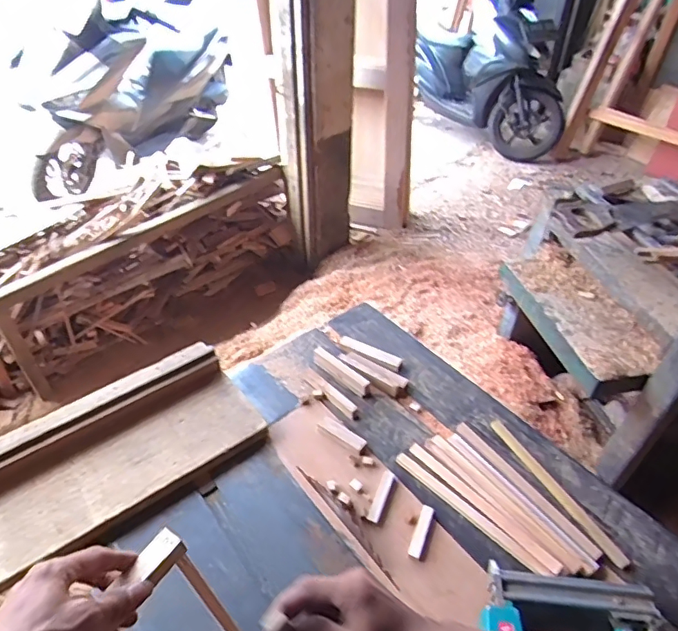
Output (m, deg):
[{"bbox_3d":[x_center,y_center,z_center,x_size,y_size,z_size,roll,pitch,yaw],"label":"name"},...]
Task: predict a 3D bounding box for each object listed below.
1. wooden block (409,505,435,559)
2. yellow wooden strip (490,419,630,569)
[{"bbox_3d":[0.123,0.319,0.749,0.020,0.008,0.080,15,44,17],"label":"wooden block"},{"bbox_3d":[0.338,0.268,0.804,0.022,0.011,0.276,-18,44,-19],"label":"yellow wooden strip"}]

